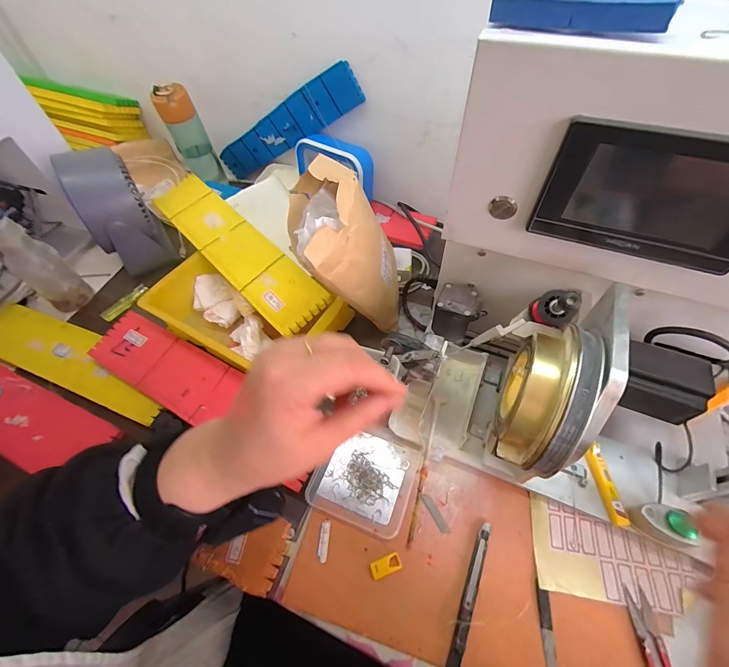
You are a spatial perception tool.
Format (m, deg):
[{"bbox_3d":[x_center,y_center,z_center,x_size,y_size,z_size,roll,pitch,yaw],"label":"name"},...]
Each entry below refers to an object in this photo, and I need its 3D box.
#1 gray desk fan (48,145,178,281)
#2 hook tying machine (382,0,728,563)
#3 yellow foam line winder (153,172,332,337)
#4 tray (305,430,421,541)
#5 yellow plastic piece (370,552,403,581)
[{"bbox_3d":[-0.397,-0.195,0.546,0.098,0.167,0.103,-36,62,-20],"label":"gray desk fan"},{"bbox_3d":[0.207,0.009,0.272,0.355,0.338,0.211,15,59,13],"label":"hook tying machine"},{"bbox_3d":[-0.193,-0.131,0.497,0.080,0.024,0.358,-42,67,-17],"label":"yellow foam line winder"},{"bbox_3d":[0.001,0.162,0.384,0.105,0.011,0.099,19,59,14],"label":"tray"},{"bbox_3d":[0.021,0.227,0.331,0.031,0.004,0.015,-12,63,-19],"label":"yellow plastic piece"}]

